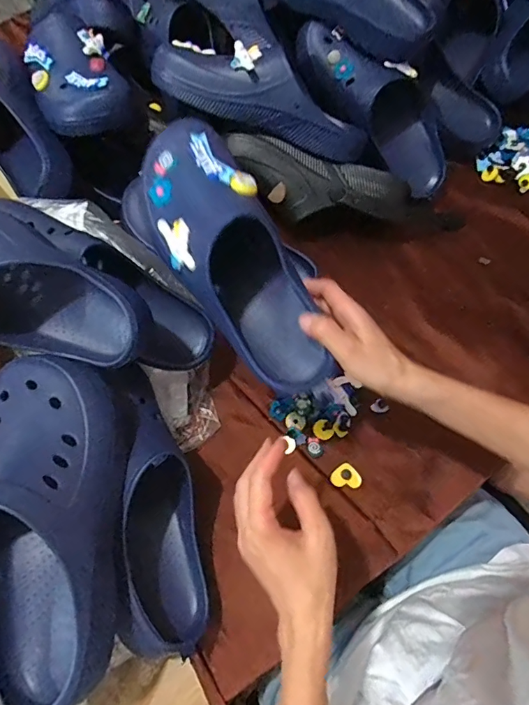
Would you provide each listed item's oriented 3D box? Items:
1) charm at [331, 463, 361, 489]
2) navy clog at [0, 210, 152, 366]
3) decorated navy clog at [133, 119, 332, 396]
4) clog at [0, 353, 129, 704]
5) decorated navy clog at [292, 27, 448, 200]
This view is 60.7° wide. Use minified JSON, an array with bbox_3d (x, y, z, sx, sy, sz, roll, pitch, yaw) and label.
[{"bbox_3d":[0.093,0.143,0.513,0.028,0.007,0.030,-37,70,-16],"label":"charm"},{"bbox_3d":[-0.235,-0.061,0.433,0.260,0.081,0.106,30,68,14],"label":"navy clog"},{"bbox_3d":[-0.030,-0.087,0.417,0.100,0.084,0.273,-31,91,-17],"label":"decorated navy clog"},{"bbox_3d":[-0.181,0.134,0.370,0.114,0.092,0.280,-5,75,-4],"label":"clog"},{"bbox_3d":[0.162,-0.352,0.647,0.281,0.082,0.085,42,66,-9],"label":"decorated navy clog"}]

